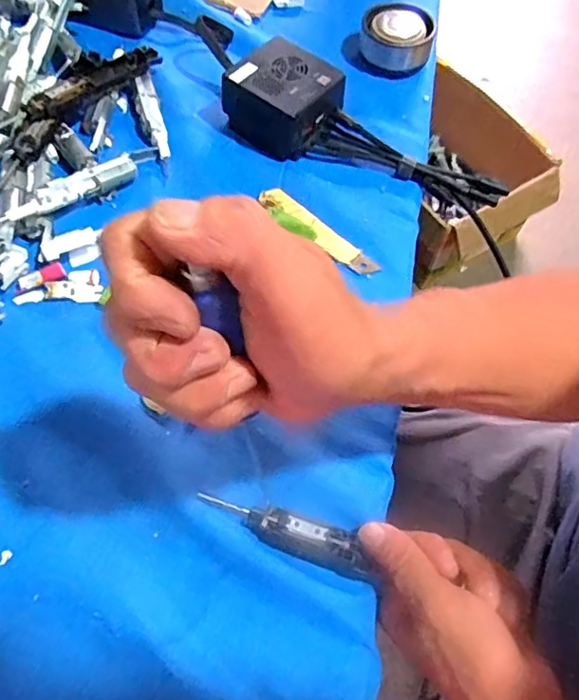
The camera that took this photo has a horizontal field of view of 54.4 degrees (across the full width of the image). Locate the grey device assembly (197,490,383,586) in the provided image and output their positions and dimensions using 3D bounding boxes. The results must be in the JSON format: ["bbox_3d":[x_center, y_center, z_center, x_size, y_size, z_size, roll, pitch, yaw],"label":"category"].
[{"bbox_3d":[0.001,0.103,0.326,0.106,0.019,0.025,21,62,7],"label":"grey device assembly"}]

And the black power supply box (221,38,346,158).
[{"bbox_3d":[-0.004,-0.212,0.475,0.078,0.048,0.070,39,66,16],"label":"black power supply box"}]

